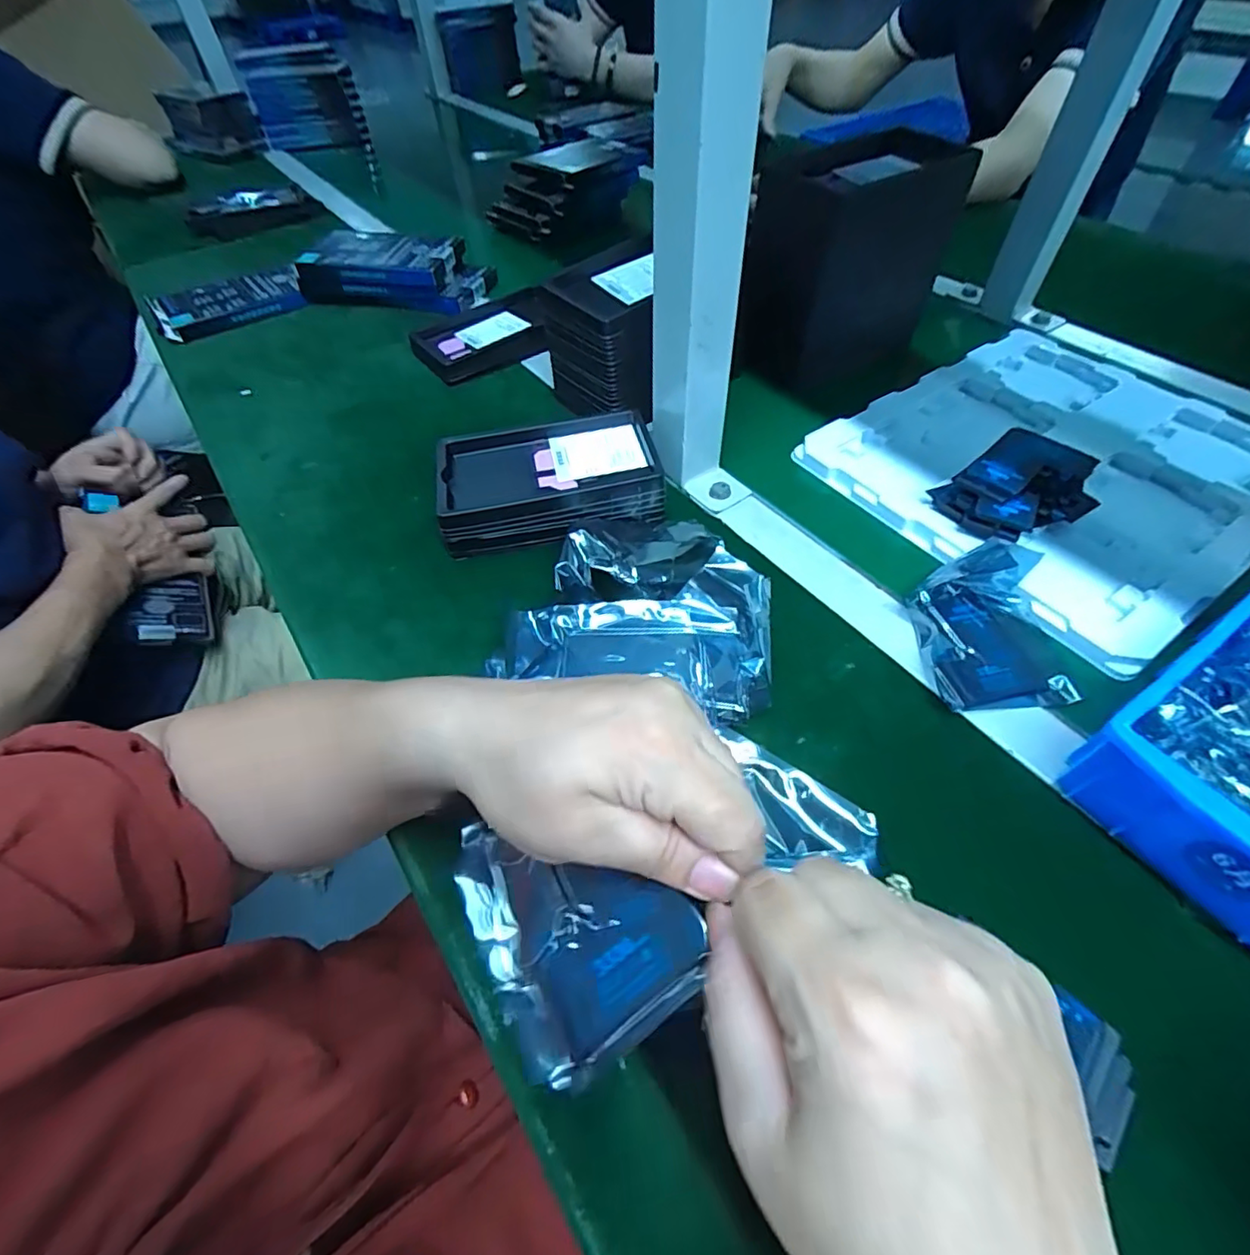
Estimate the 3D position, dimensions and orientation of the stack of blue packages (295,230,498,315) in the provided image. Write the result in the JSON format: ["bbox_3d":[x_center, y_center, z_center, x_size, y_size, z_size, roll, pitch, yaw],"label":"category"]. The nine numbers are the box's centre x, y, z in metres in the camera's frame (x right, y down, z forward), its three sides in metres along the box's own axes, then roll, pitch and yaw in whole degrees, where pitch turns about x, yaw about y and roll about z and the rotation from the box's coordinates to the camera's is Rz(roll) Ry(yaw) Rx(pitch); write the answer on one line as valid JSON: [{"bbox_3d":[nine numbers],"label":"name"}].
[{"bbox_3d":[-0.270,-0.421,0.666,0.204,0.044,0.083,6,53,7],"label":"stack of blue packages"}]

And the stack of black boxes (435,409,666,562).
[{"bbox_3d":[-0.055,-0.112,0.438,0.166,0.043,0.107,-10,53,-5],"label":"stack of black boxes"}]

